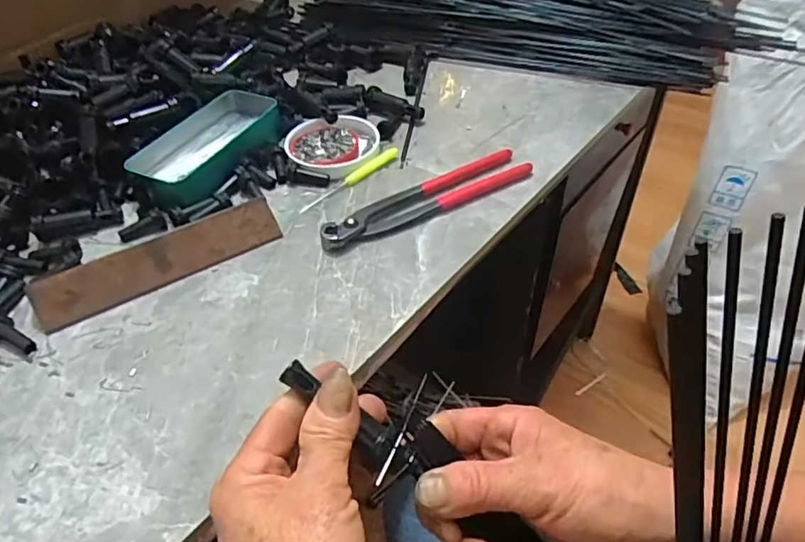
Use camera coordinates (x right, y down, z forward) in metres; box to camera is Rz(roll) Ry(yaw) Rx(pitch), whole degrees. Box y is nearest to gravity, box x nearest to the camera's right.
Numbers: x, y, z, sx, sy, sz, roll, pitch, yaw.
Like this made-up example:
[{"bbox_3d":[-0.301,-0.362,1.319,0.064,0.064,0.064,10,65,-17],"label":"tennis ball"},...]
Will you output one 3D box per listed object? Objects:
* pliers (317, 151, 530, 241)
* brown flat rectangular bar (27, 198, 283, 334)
[{"bbox_3d":[0.024,-0.062,0.484,0.194,0.014,0.038,-26,49,-21],"label":"pliers"},{"bbox_3d":[-0.182,-0.008,0.432,0.178,0.038,0.004,-25,6,-20],"label":"brown flat rectangular bar"}]

